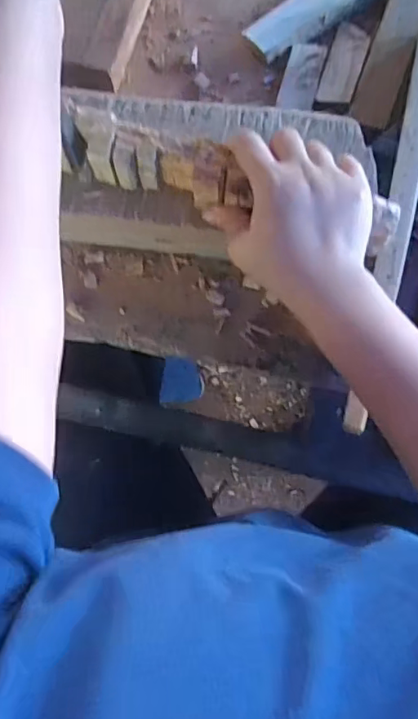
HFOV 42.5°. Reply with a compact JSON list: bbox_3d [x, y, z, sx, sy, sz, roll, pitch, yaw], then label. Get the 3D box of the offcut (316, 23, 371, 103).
[{"bbox_3d":[0.131,-0.285,0.518,0.033,0.010,0.083,18,82,7],"label":"offcut"}]

